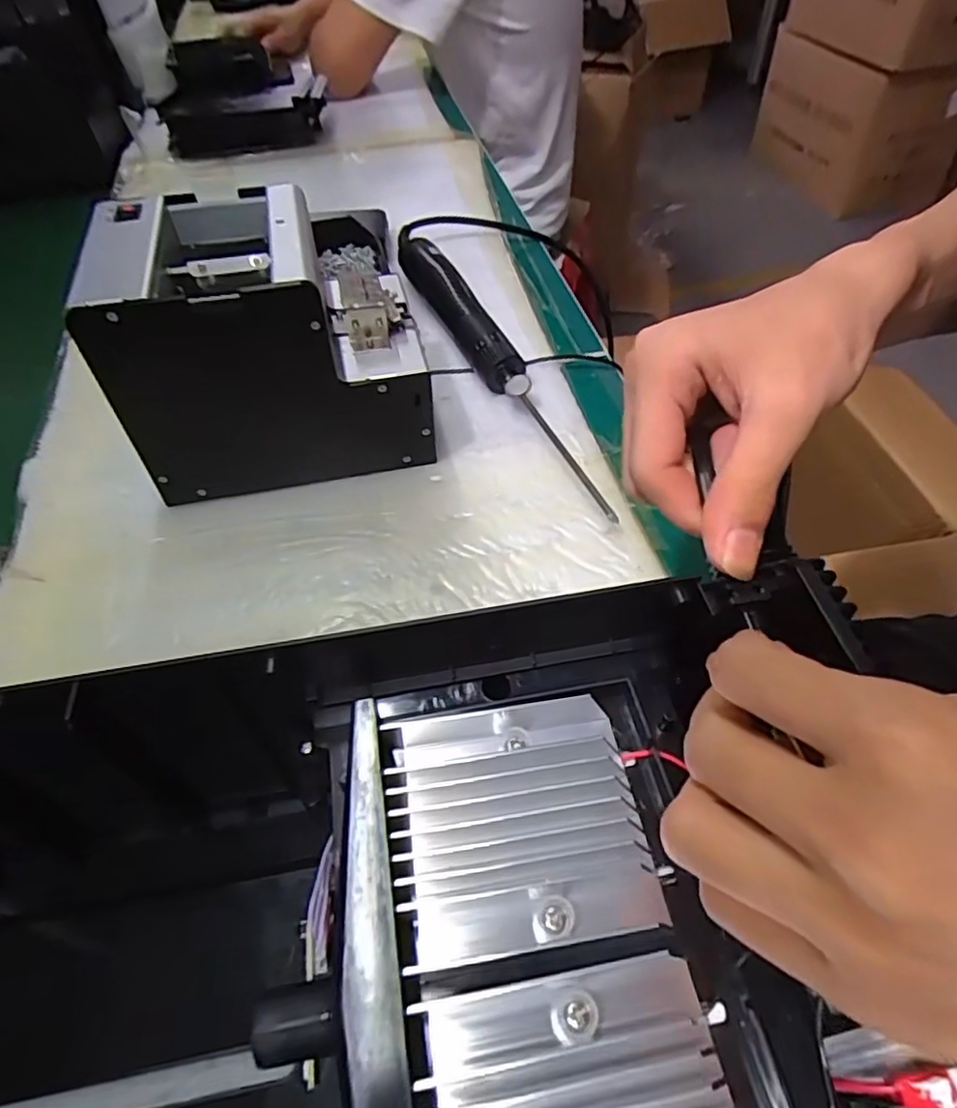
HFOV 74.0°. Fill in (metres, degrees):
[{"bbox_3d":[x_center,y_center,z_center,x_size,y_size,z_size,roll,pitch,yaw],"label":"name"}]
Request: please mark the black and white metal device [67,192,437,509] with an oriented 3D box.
[{"bbox_3d":[-0.130,-0.134,0.411,0.177,0.140,0.122,-11,51,-8],"label":"black and white metal device"}]

